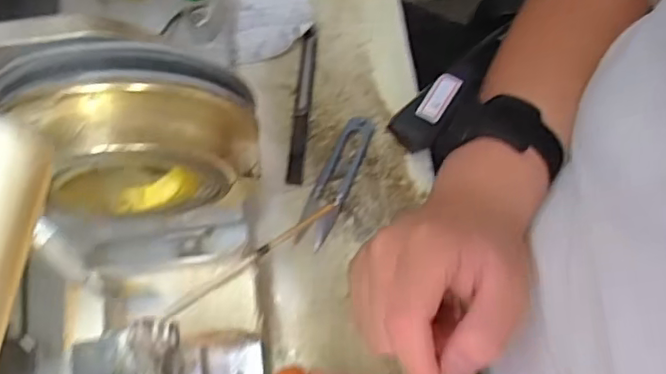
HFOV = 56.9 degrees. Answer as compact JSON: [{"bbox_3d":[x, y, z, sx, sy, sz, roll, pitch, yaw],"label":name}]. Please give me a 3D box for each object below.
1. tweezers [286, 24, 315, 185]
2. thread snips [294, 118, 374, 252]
[{"bbox_3d":[-0.023,-0.060,0.448,0.011,0.013,0.120,4,71,1],"label":"tweezers"},{"bbox_3d":[0.002,-0.005,0.425,0.022,0.008,0.097,22,72,7],"label":"thread snips"}]

